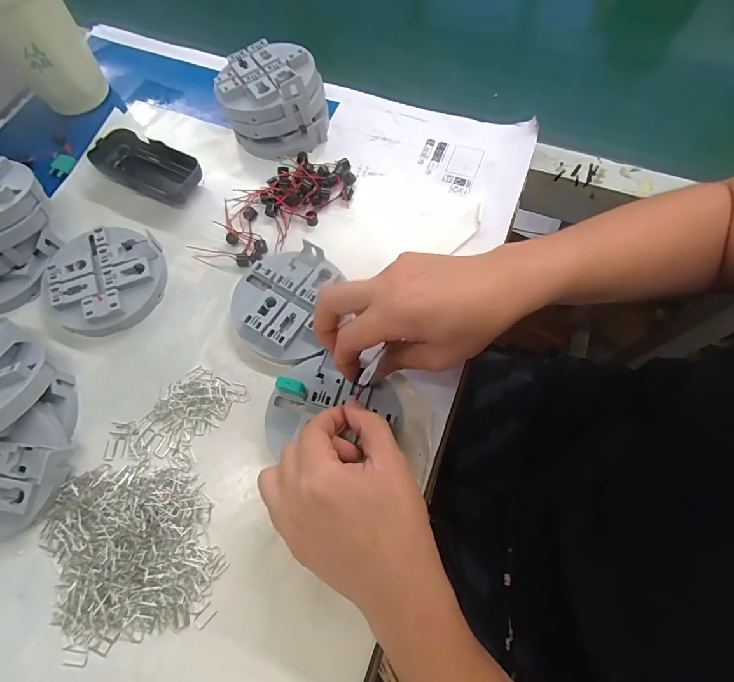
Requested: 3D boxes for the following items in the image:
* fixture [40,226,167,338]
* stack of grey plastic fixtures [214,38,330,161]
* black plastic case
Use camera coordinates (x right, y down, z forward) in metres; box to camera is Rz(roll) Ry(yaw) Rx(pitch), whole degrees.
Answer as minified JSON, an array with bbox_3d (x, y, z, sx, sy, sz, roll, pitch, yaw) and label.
[{"bbox_3d":[-0.235,-0.056,0.365,0.100,0.025,0.098,-1,68,3],"label":"fixture"},{"bbox_3d":[-0.097,-0.253,0.416,0.105,0.058,0.107,-13,68,-2],"label":"stack of grey plastic fixtures"},{"bbox_3d":[-0.217,-0.175,0.406,0.108,0.031,0.050,22,71,11],"label":"black plastic case"}]

